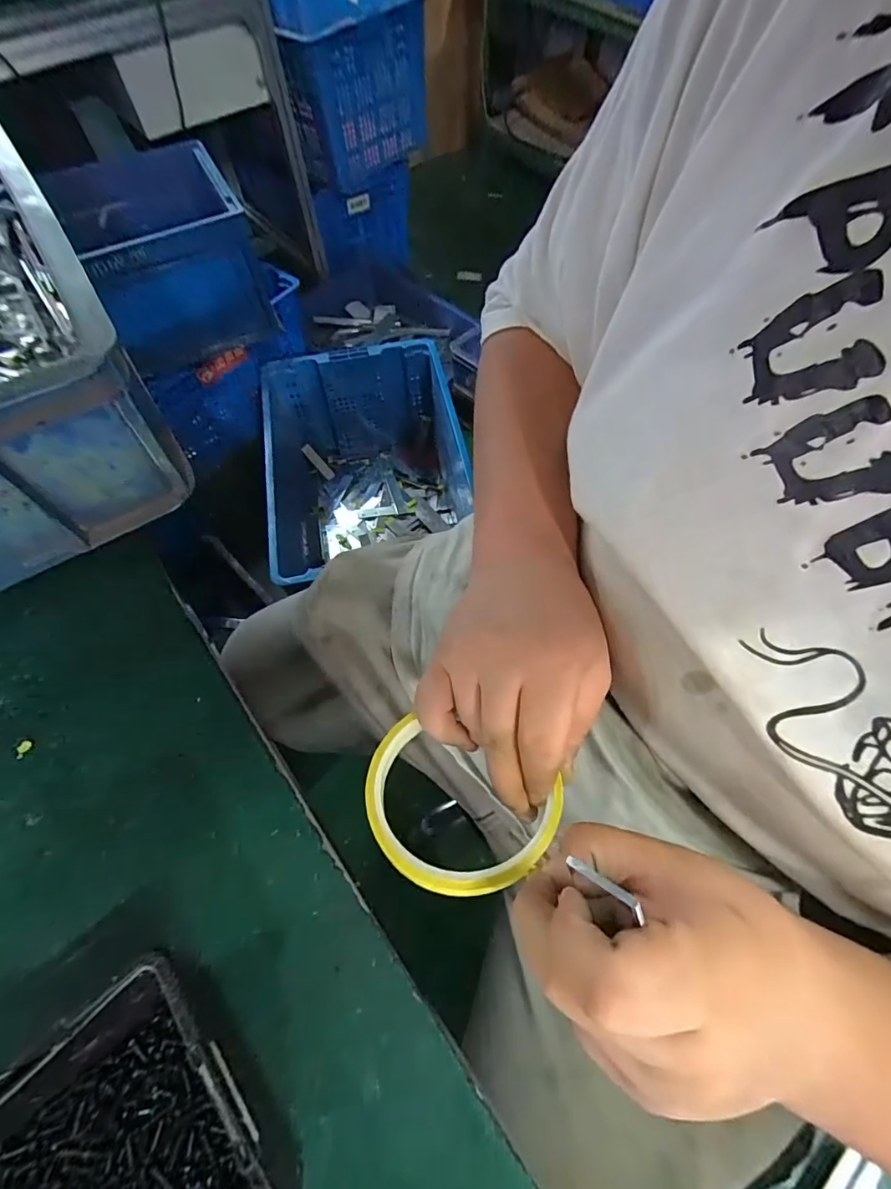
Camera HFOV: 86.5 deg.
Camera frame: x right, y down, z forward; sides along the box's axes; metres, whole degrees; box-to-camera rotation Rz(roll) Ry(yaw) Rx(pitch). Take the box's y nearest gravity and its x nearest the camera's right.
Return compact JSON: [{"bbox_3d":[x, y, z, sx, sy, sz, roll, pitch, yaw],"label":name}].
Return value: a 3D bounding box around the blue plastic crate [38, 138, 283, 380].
[{"bbox_3d":[-0.616,-0.748,1.056,0.340,0.262,0.412,-25,66,-11],"label":"blue plastic crate"}]

